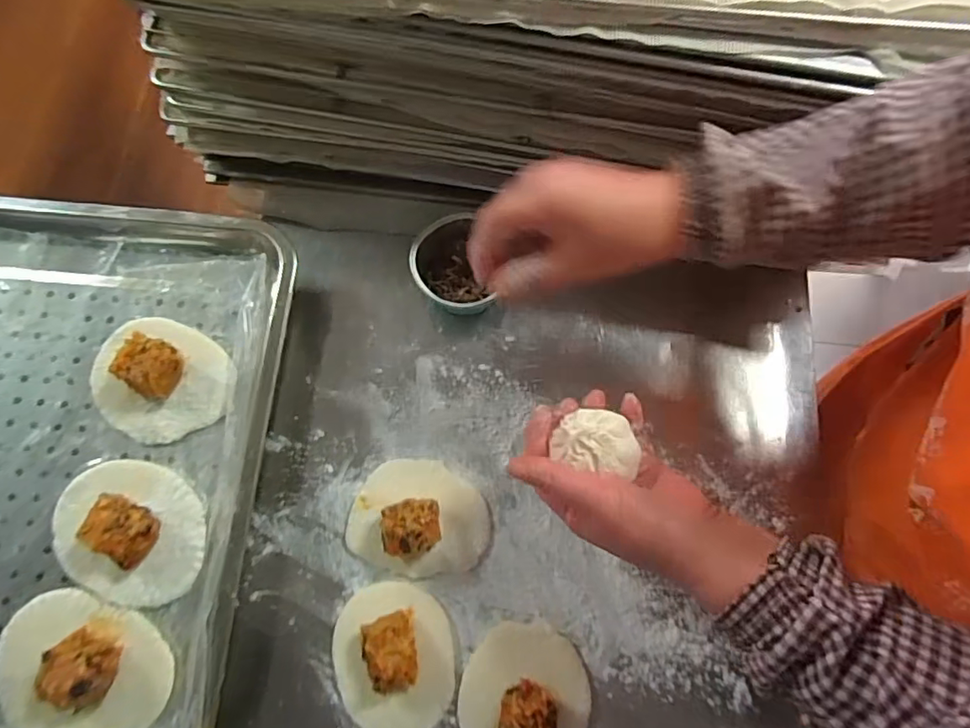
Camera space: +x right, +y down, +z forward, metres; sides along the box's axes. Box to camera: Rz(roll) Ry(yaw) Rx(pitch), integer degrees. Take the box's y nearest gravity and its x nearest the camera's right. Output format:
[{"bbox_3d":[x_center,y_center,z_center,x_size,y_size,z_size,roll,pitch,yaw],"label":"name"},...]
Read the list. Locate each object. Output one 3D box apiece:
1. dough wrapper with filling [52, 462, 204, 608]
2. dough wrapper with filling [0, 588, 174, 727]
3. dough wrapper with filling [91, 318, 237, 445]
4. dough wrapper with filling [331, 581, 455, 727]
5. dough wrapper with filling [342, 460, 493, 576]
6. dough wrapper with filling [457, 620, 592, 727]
[{"bbox_3d":[-0.245,0.112,0.374,0.106,0.033,0.085,22,73,5],"label":"dough wrapper with filling"},{"bbox_3d":[-0.262,0.195,0.347,0.115,0.033,0.083,19,73,4],"label":"dough wrapper with filling"},{"bbox_3d":[-0.239,0.010,0.402,0.099,0.033,0.084,29,74,7],"label":"dough wrapper with filling"},{"bbox_3d":[-0.066,0.206,0.386,0.084,0.034,0.097,-4,73,-3],"label":"dough wrapper with filling"},{"bbox_3d":[-0.050,0.111,0.410,0.104,0.038,0.082,-1,73,-2],"label":"dough wrapper with filling"},{"bbox_3d":[0.028,0.235,0.376,0.089,0.035,0.105,14,73,3],"label":"dough wrapper with filling"}]

